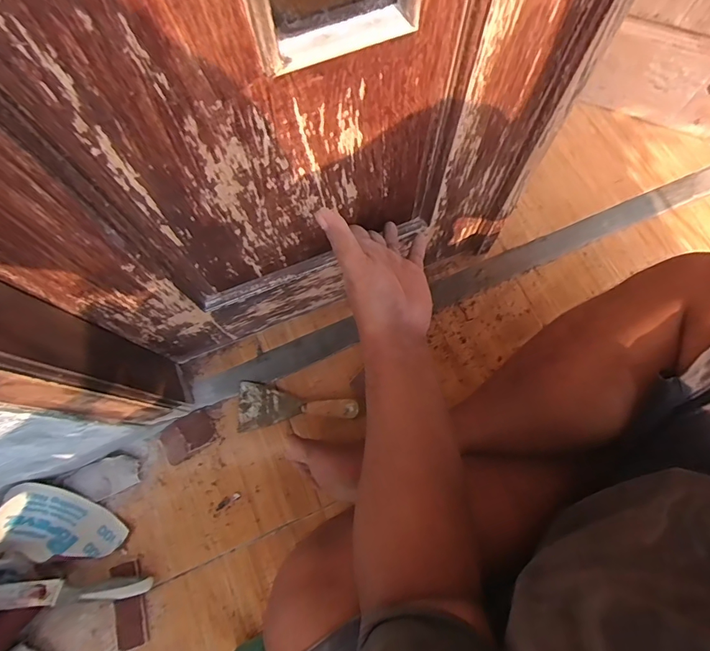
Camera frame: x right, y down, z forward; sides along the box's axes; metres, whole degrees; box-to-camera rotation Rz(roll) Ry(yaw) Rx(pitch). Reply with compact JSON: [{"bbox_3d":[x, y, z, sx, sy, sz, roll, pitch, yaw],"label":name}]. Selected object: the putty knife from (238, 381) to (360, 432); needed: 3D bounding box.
[{"bbox_3d":[-0.081,0.108,0.597,0.166,0.019,0.065,-4,72,0],"label":"putty knife"}]

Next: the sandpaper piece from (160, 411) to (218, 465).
[{"bbox_3d":[-0.234,0.154,0.588,0.074,0.022,0.053,-29,74,-8],"label":"sandpaper piece"}]

